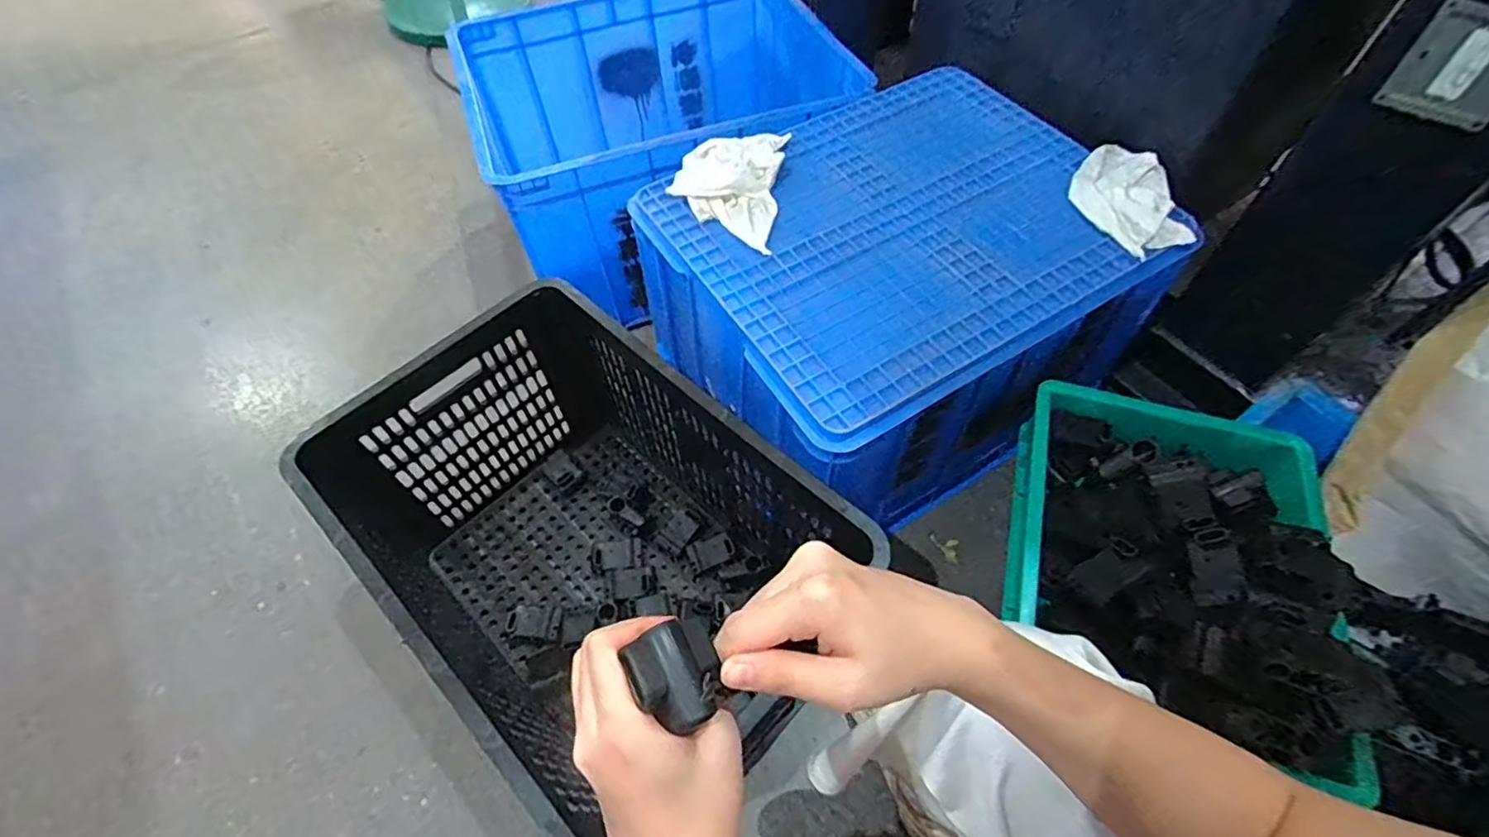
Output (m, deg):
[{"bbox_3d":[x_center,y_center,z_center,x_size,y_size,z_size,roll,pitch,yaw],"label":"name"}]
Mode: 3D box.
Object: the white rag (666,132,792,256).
[{"bbox_3d":[-0.025,-0.306,0.817,0.143,0.035,0.218,4,58,8],"label":"white rag"}]

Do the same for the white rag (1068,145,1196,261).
[{"bbox_3d":[0.467,-0.281,0.777,0.102,0.033,0.205,-1,58,4],"label":"white rag"}]

